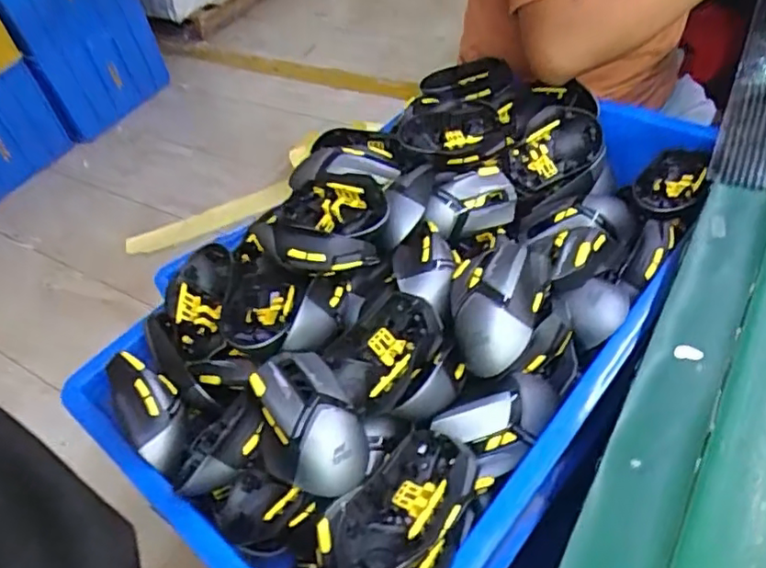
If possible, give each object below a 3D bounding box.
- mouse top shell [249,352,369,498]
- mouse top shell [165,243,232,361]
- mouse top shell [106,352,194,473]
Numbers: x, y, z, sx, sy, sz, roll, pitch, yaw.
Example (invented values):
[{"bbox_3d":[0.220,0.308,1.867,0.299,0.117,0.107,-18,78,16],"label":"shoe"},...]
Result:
[{"bbox_3d":[-0.061,0.104,0.455,0.073,0.044,0.116,-30,57,-16],"label":"mouse top shell"},{"bbox_3d":[-0.181,0.019,0.584,0.063,0.030,0.117,-6,54,1],"label":"mouse top shell"},{"bbox_3d":[-0.199,0.108,0.514,0.047,0.035,0.105,-31,78,-16],"label":"mouse top shell"}]

